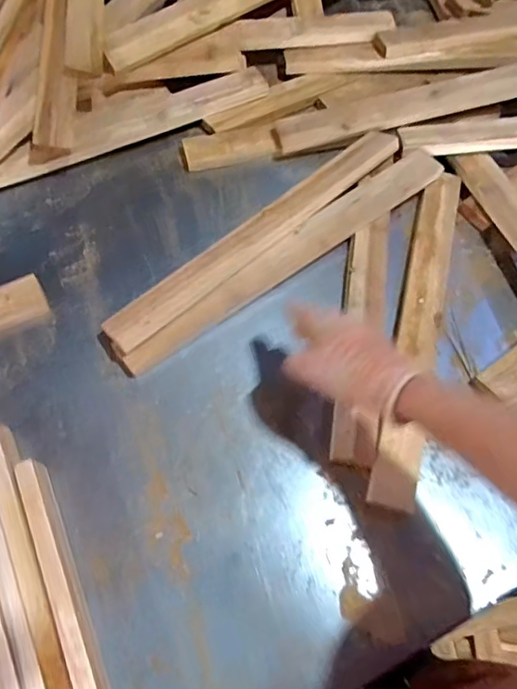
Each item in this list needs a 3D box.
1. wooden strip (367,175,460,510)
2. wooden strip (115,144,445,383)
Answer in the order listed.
[{"bbox_3d":[0.214,-0.037,0.672,0.058,0.022,0.493,16,64,4],"label":"wooden strip"},{"bbox_3d":[0.043,-0.122,0.694,0.514,0.042,0.060,-34,71,-18],"label":"wooden strip"}]

